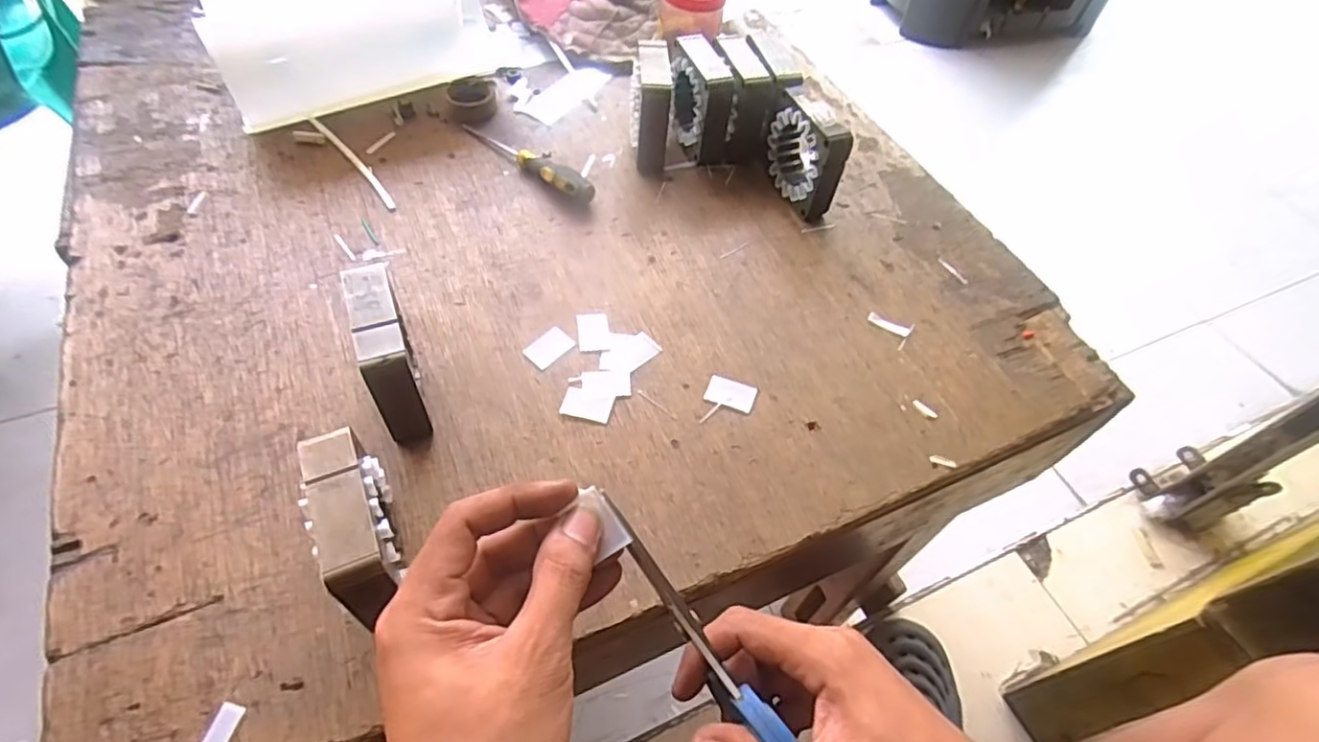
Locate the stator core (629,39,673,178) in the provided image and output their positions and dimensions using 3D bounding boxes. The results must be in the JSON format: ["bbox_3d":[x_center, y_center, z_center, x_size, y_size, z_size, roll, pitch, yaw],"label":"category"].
[{"bbox_3d":[-0.008,-0.209,0.520,0.031,0.078,0.069,3,54,-3],"label":"stator core"}]

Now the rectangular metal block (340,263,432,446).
[{"bbox_3d":[-0.149,-0.006,0.363,0.025,0.076,0.078,-18,58,-17],"label":"rectangular metal block"}]

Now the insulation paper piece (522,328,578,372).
[{"bbox_3d":[-0.072,-0.016,0.422,0.022,0.004,0.030,36,59,19],"label":"insulation paper piece"}]

